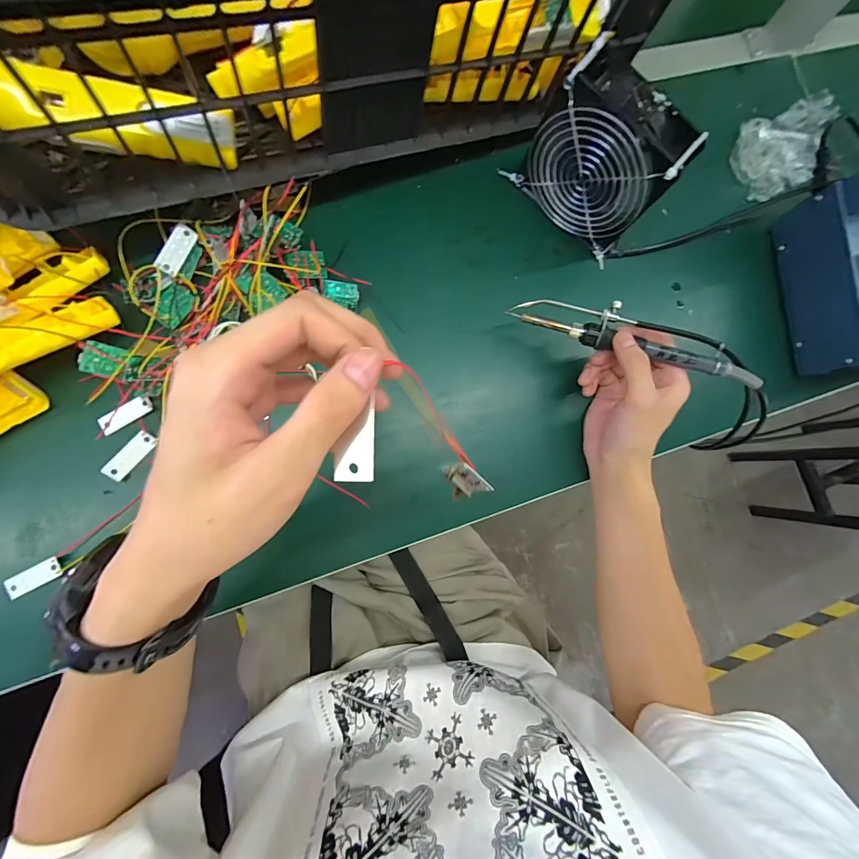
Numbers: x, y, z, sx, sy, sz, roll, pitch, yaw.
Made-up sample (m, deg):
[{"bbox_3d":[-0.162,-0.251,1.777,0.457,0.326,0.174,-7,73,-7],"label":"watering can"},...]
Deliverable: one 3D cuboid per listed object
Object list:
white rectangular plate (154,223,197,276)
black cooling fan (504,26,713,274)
[{"bbox_3d":[-0.218,-0.155,0.328,0.017,0.004,0.046,35,66,-46],"label":"white rectangular plate"},{"bbox_3d":[0.149,-0.236,0.339,0.048,0.118,0.127,-43,90,-10],"label":"black cooling fan"}]

